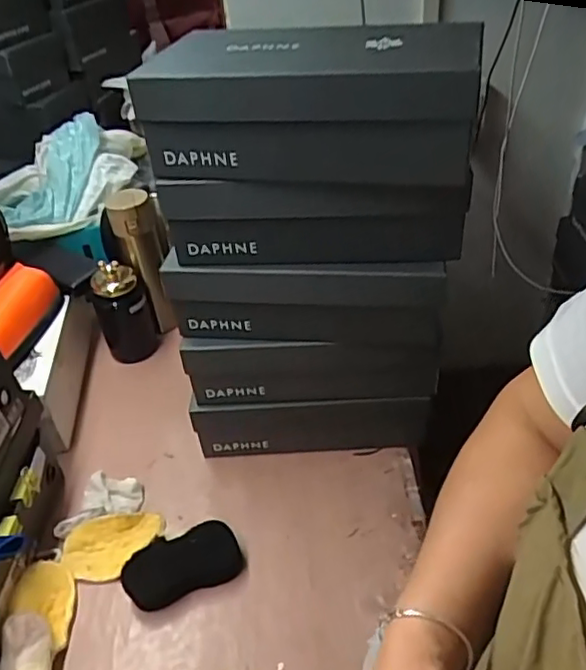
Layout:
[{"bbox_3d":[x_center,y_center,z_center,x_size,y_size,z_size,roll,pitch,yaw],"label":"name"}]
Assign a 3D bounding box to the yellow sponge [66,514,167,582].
[{"bbox_3d":[-0.211,0.244,0.722,0.115,0.024,0.066,-14,41,-10],"label":"yellow sponge"}]

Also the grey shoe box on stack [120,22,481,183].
[{"bbox_3d":[0.020,-0.220,0.583,0.286,0.100,0.150,4,41,11],"label":"grey shoe box on stack"}]

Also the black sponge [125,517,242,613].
[{"bbox_3d":[-0.126,0.259,0.698,0.130,0.034,0.069,-18,41,-14],"label":"black sponge"}]

